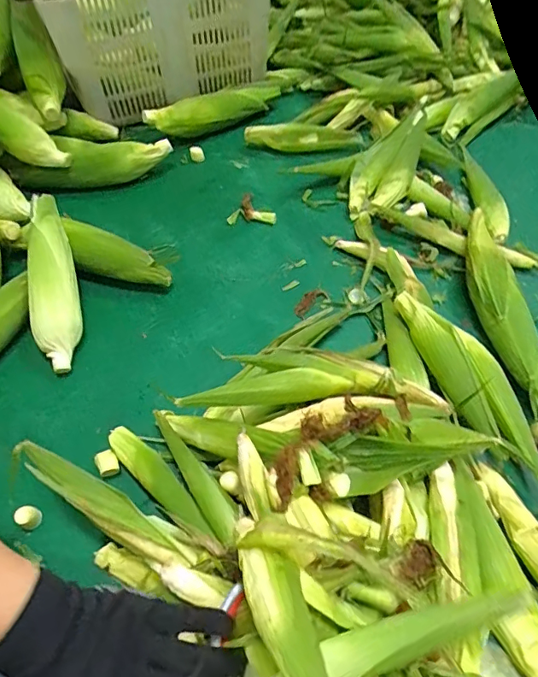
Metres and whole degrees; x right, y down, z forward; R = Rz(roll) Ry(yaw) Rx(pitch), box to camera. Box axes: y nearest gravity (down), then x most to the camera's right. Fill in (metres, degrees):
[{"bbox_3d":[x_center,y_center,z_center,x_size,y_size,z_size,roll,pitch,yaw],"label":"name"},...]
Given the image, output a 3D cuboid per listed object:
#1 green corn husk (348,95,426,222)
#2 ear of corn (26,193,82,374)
[{"bbox_3d":[0.205,-0.302,0.835,0.097,0.065,0.237,20,58,17],"label":"green corn husk"},{"bbox_3d":[-0.301,-0.082,0.672,0.069,0.048,0.255,-14,70,-7],"label":"ear of corn"}]

